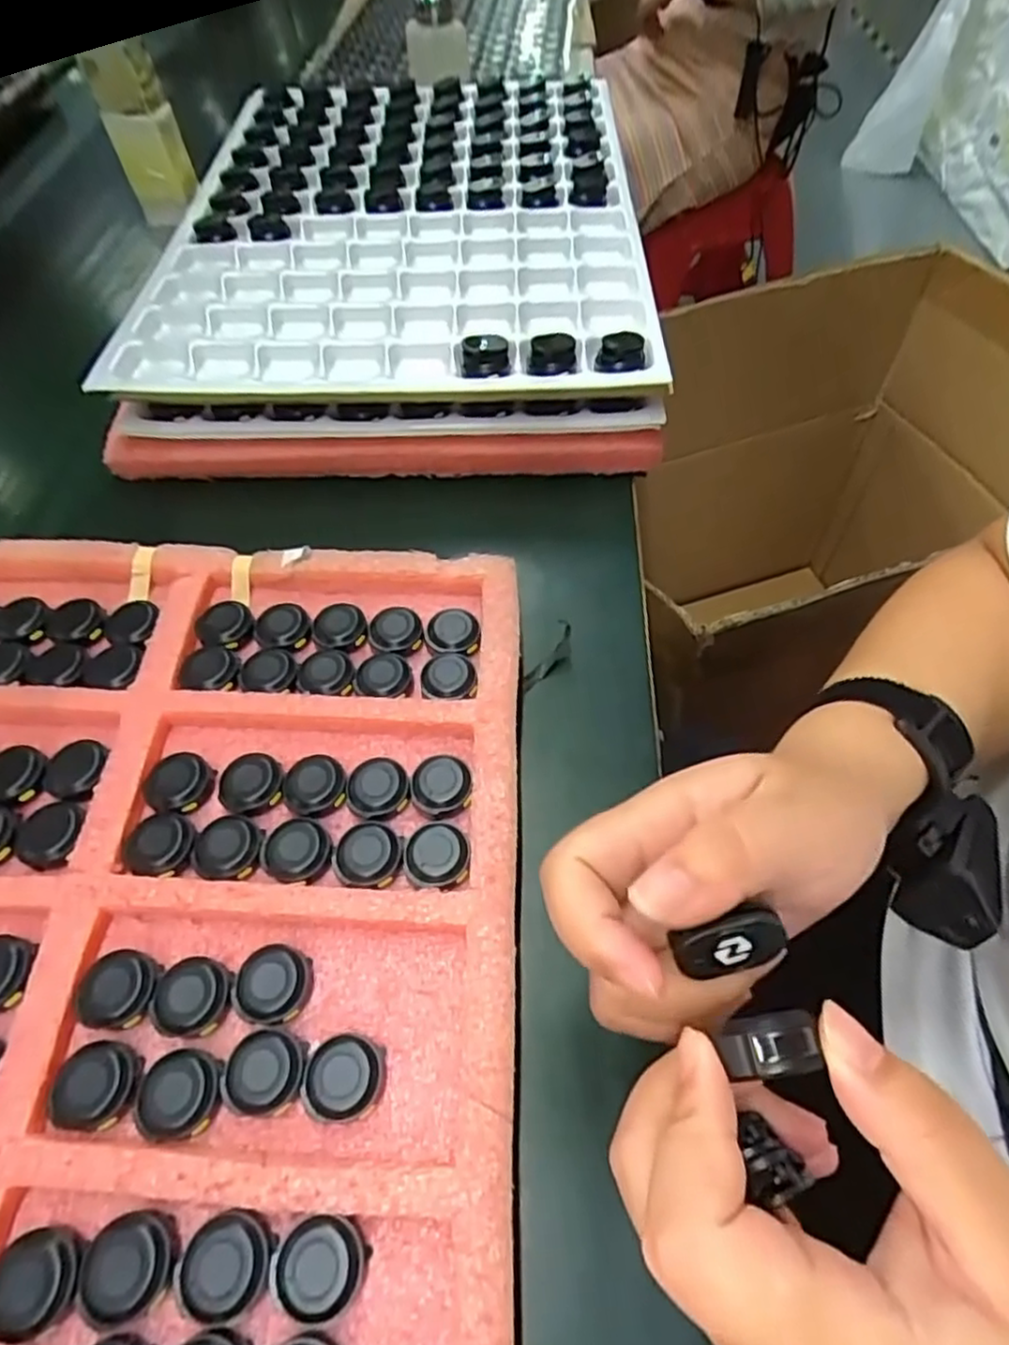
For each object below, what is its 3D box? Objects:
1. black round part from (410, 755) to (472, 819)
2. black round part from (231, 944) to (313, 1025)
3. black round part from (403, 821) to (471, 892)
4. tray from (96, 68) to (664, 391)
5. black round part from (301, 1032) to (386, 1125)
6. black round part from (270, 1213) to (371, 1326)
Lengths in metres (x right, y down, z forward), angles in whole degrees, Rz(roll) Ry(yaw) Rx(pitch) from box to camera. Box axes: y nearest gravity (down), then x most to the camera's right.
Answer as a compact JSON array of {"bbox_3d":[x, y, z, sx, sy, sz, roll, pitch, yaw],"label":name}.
[{"bbox_3d":[-0.030,0.055,0.330,0.028,0.014,0.029,0,56,1],"label":"black round part"},{"bbox_3d":[-0.095,0.127,0.282,0.028,0.009,0.030,0,56,1],"label":"black round part"},{"bbox_3d":[-0.030,0.083,0.310,0.029,0.008,0.029,0,56,1],"label":"black round part"},{"bbox_3d":[-0.081,-0.374,0.553,0.359,0.043,0.489,-2,56,0],"label":"tray"},{"bbox_3d":[-0.062,0.156,0.266,0.030,0.012,0.029,0,56,1],"label":"black round part"},{"bbox_3d":[-0.063,0.202,0.234,0.029,0.012,0.027,0,56,1],"label":"black round part"}]

